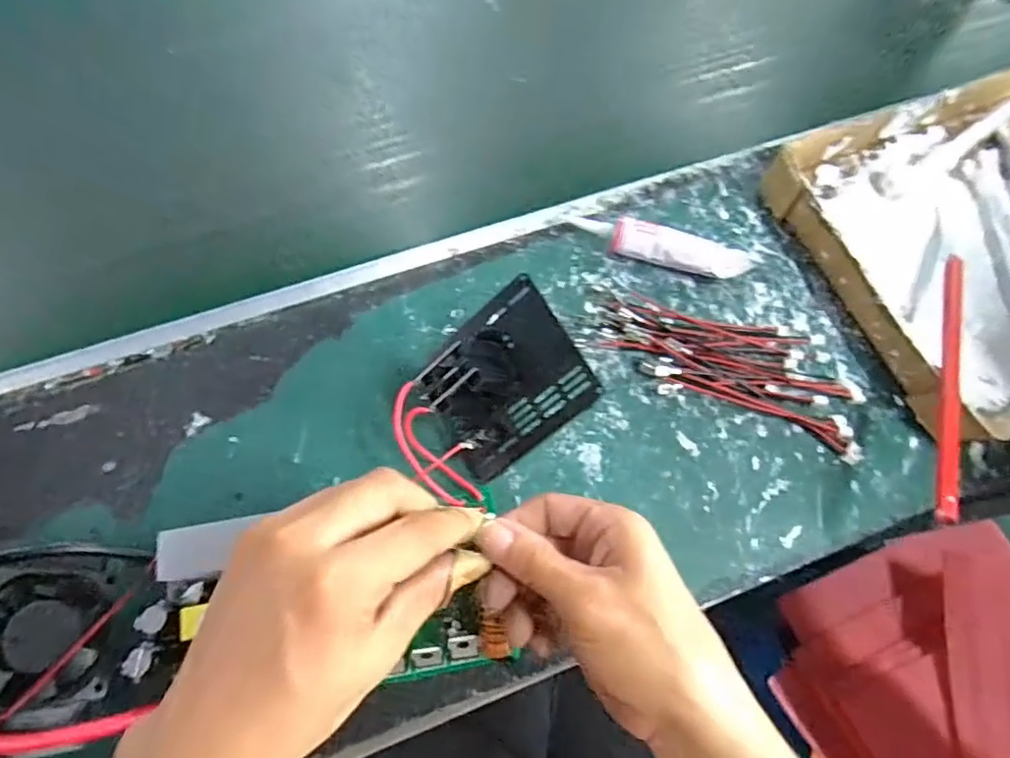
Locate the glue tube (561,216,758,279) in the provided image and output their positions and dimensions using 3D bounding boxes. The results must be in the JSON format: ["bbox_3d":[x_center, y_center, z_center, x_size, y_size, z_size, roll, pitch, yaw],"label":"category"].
[{"bbox_3d":[0.107,-0.094,0.410,0.129,0.026,0.032,14,69,3],"label":"glue tube"}]

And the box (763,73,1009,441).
[{"bbox_3d":[0.380,-0.111,0.417,0.327,0.038,0.233,-20,71,-10],"label":"box"}]

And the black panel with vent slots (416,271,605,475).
[{"bbox_3d":[-0.005,-0.002,0.335,0.095,0.038,0.086,-39,73,20],"label":"black panel with vent slots"}]

